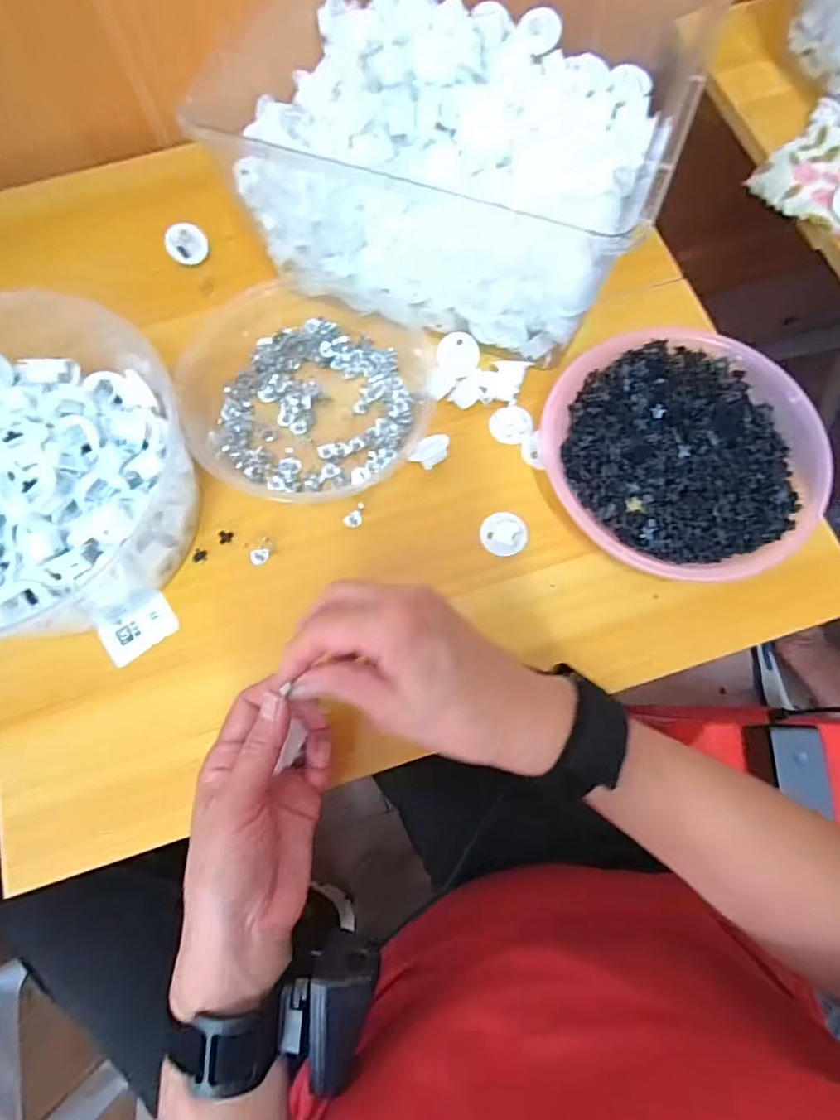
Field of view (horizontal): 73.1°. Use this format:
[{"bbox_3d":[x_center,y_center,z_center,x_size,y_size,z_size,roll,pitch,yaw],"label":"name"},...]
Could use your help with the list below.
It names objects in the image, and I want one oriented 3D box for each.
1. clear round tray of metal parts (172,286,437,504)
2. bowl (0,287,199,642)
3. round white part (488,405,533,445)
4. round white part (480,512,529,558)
[{"bbox_3d":[-0.084,-0.138,0.435,0.182,0.037,0.182,0,74,0],"label":"clear round tray of metal parts"},{"bbox_3d":[-0.267,-0.062,0.384,0.201,0.101,0.229,-2,74,2],"label":"bowl"},{"bbox_3d":[0.071,-0.105,0.440,0.032,0.004,0.028,16,101,8],"label":"round white part"},{"bbox_3d":[0.062,-0.018,0.414,0.033,0.017,0.032,-1,74,2],"label":"round white part"}]

